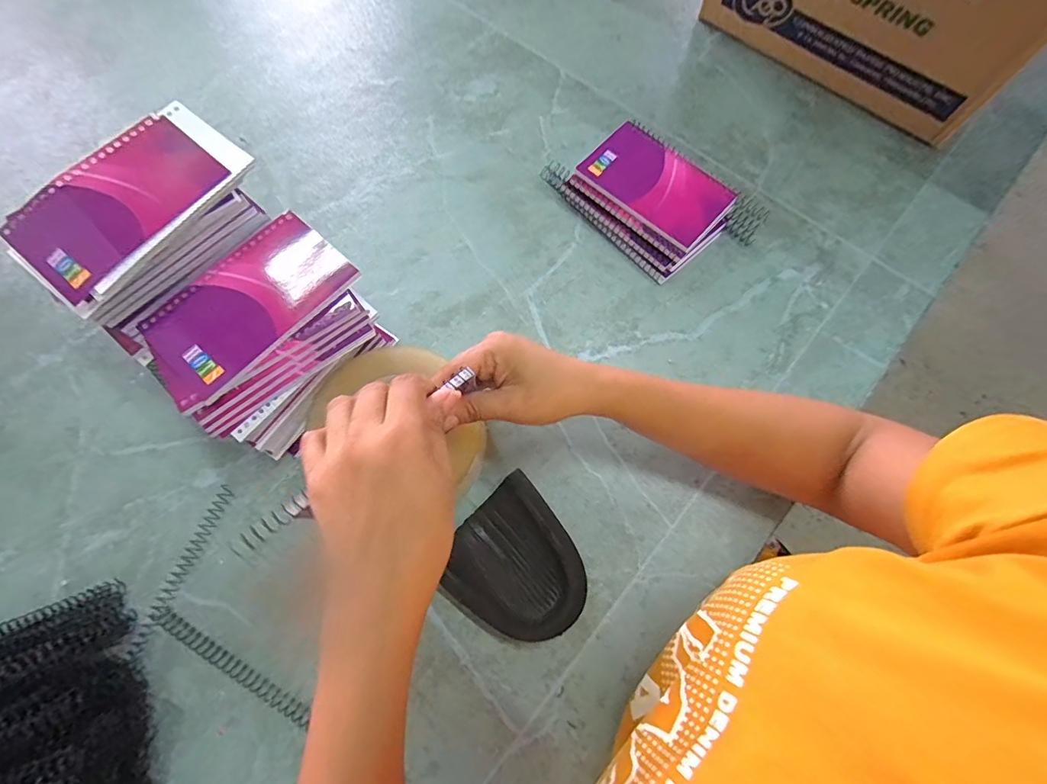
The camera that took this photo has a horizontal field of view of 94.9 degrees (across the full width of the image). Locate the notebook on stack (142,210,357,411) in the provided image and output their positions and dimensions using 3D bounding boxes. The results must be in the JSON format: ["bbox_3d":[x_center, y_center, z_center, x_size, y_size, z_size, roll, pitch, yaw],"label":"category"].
[{"bbox_3d":[-0.191,-0.061,0.330,0.138,0.007,0.083,-42,77,-12],"label":"notebook on stack"}]

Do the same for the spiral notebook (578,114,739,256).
[{"bbox_3d":[0.122,-0.192,0.437,0.130,0.009,0.081,42,77,12],"label":"spiral notebook"}]

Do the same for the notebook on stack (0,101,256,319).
[{"bbox_3d":[-0.265,-0.131,0.323,0.089,0.007,0.147,40,77,9],"label":"notebook on stack"}]

